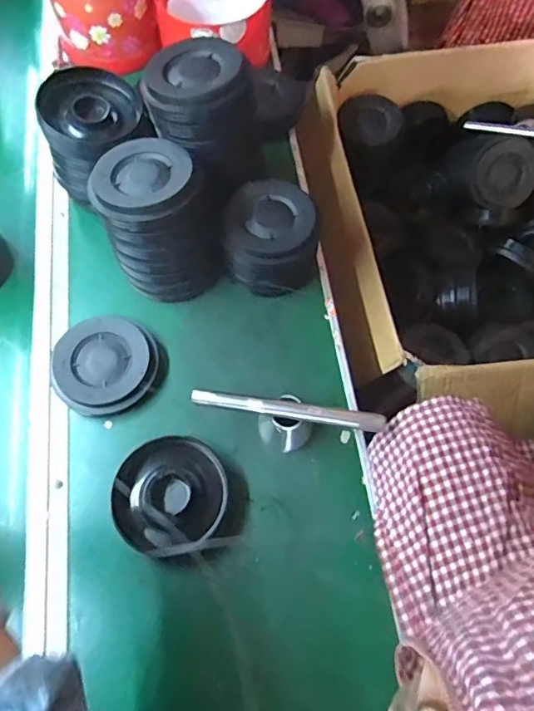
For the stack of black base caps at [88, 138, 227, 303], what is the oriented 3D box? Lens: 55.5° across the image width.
[{"bbox_3d":[-0.118,-0.156,0.597,0.125,0.141,0.125,-6,67,-2],"label":"stack of black base caps"}]

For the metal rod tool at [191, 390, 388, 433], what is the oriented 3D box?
[{"bbox_3d":[0.023,0.057,0.531,0.201,0.011,0.018,8,67,3],"label":"metal rod tool"}]

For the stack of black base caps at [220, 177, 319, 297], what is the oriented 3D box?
[{"bbox_3d":[0.003,-0.144,0.630,0.111,0.083,0.118,1,67,0],"label":"stack of black base caps"}]

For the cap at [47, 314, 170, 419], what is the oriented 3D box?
[{"bbox_3d":[-0.185,0.012,0.588,0.113,0.030,0.118,0,67,0],"label":"cap"}]

